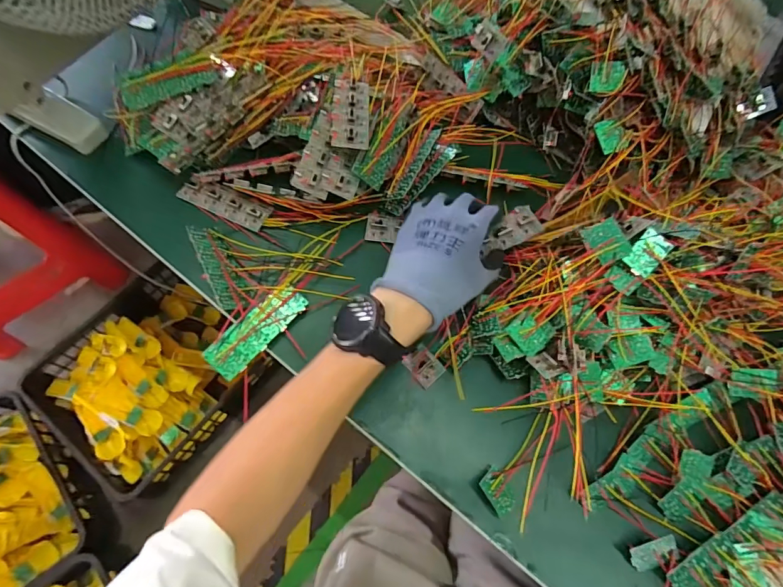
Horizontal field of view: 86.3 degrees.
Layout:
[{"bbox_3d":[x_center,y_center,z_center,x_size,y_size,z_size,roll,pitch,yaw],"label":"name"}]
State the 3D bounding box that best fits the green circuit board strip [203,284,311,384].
[{"bbox_3d":[-0.125,0.033,0.393,0.036,0.004,0.101,45,68,-4],"label":"green circuit board strip"}]

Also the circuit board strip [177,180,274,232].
[{"bbox_3d":[-0.182,-0.099,0.456,0.098,0.011,0.032,22,66,6],"label":"circuit board strip"}]

